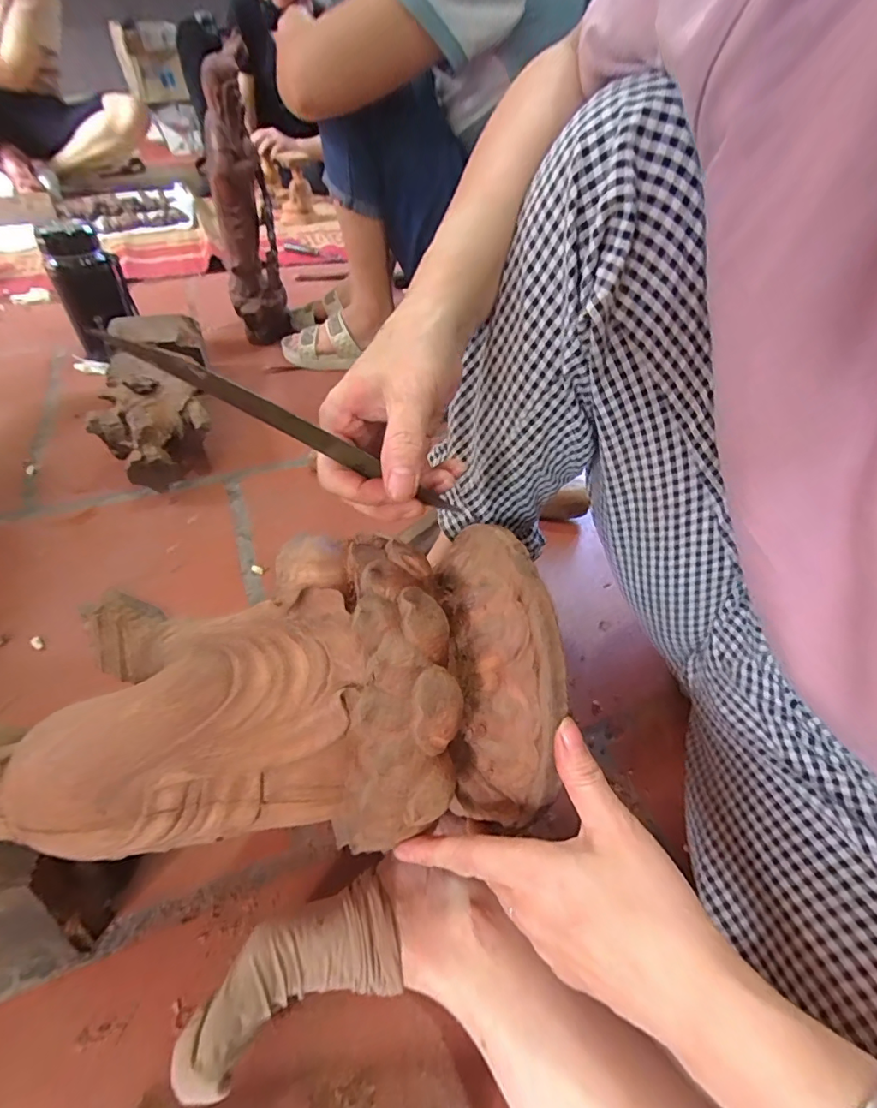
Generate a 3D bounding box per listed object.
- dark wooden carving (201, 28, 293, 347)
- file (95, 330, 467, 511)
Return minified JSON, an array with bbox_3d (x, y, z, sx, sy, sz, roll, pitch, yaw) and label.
[{"bbox_3d":[-0.338,-0.583,0.865,0.093,0.396,0.142,-7,47,-10],"label":"dark wooden carving"},{"bbox_3d":[-0.068,-0.062,0.254,0.183,0.023,0.004,24,67,-27],"label":"file"}]

